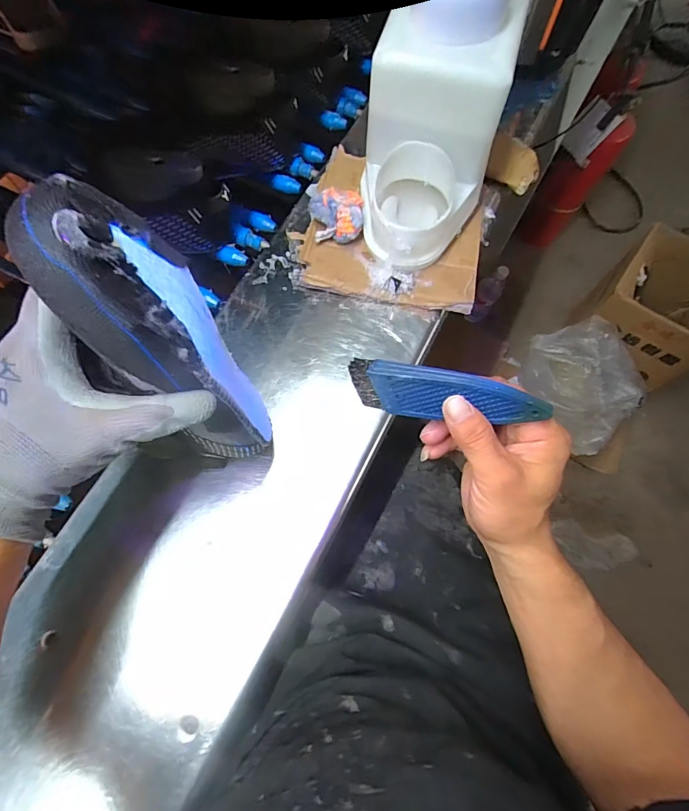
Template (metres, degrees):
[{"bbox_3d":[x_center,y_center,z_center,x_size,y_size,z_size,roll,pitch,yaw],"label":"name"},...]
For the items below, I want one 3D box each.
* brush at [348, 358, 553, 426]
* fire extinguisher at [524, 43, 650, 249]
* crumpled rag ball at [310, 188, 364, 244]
[{"bbox_3d":[0.067,-0.006,0.288,0.128,0.011,0.035,9,112,16],"label":"brush"},{"bbox_3d":[0.624,-0.629,1.142,0.139,0.473,0.162,34,74,9],"label":"fire extinguisher"},{"bbox_3d":[-0.010,-0.222,0.497,0.062,0.037,0.058,0,71,-1],"label":"crumpled rag ball"}]

